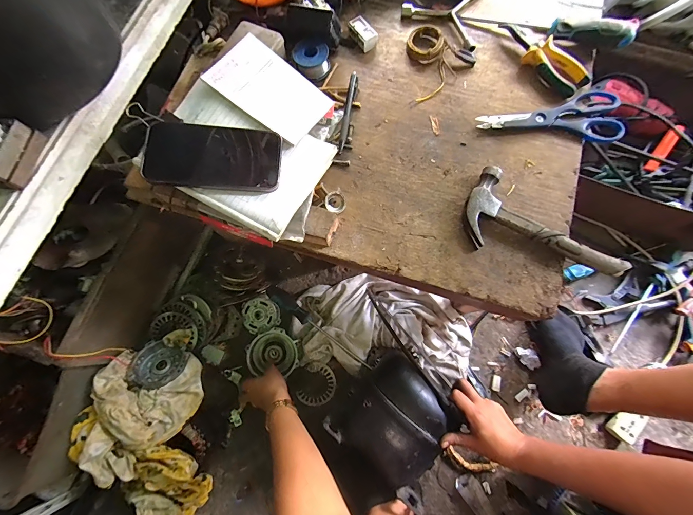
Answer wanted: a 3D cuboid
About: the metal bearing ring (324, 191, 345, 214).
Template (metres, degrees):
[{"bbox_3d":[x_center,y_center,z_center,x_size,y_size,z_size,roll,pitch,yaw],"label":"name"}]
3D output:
[{"bbox_3d":[-0.015,-0.075,0.422,0.027,0.014,0.027,0,76,2],"label":"metal bearing ring"}]

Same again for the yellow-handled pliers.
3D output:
[{"bbox_3d":[0.301,-0.306,0.465,0.051,0.024,0.157,-39,78,-8],"label":"yellow-handled pliers"}]

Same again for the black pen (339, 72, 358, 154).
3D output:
[{"bbox_3d":[0.003,-0.217,0.457,0.013,0.016,0.133,9,77,4],"label":"black pen"}]

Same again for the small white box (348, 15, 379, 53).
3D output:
[{"bbox_3d":[0.026,-0.357,0.490,0.029,0.022,0.047,-33,78,-6],"label":"small white box"}]

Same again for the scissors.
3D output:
[{"bbox_3d":[0.294,-0.198,0.442,0.199,0.018,0.077,-4,76,0],"label":"scissors"}]

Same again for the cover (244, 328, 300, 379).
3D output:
[{"bbox_3d":[-0.158,0.207,0.669,0.108,0.041,0.098,0,76,2],"label":"cover"}]

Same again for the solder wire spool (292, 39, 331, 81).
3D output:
[{"bbox_3d":[-0.054,-0.303,0.470,0.050,0.030,0.051,21,78,7],"label":"solder wire spool"}]

